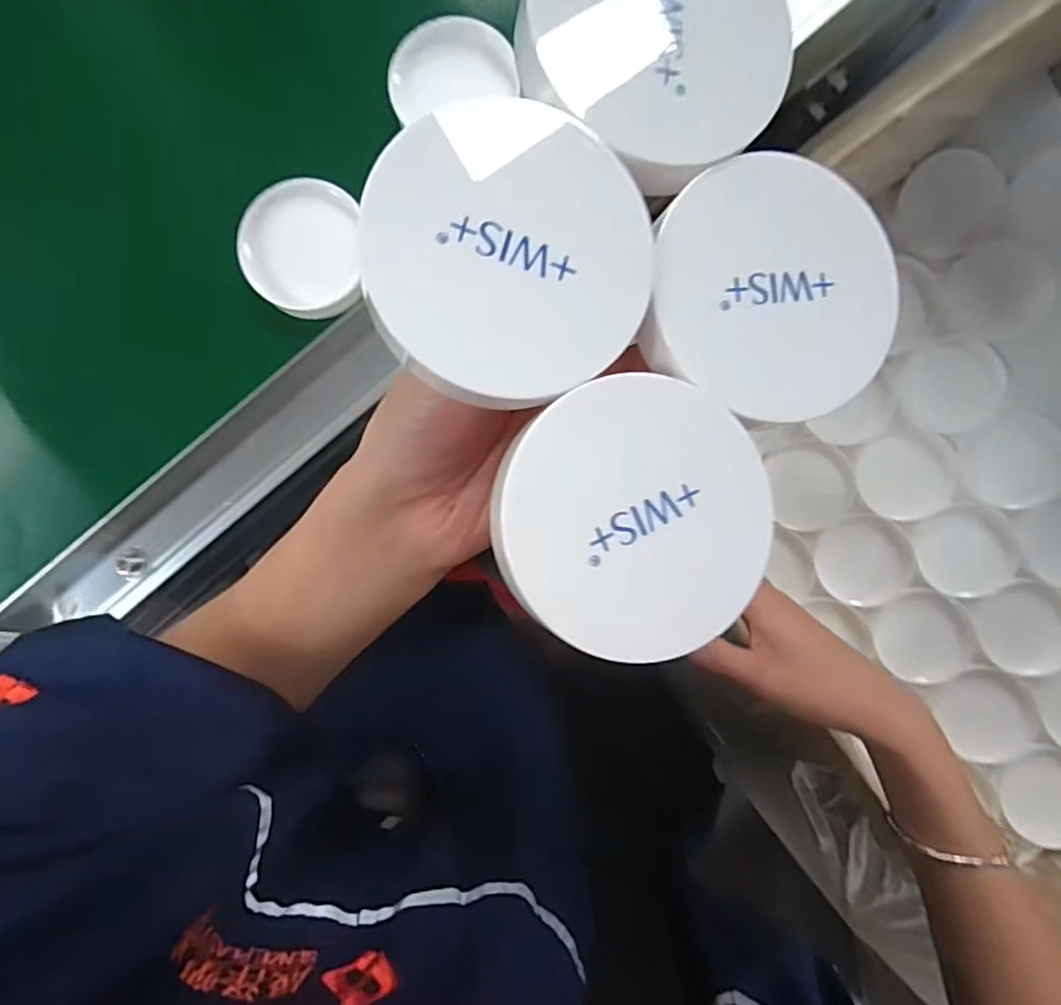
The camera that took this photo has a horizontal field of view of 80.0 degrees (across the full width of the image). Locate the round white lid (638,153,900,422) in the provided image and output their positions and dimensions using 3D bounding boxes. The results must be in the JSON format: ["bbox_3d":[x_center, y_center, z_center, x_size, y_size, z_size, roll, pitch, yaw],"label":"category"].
[{"bbox_3d":[0.071,-0.061,0.182,0.072,0.016,0.071,0,87,2],"label":"round white lid"}]

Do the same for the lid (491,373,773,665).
[{"bbox_3d":[0.028,0.004,0.177,0.074,0.016,0.074,0,88,-12],"label":"lid"}]

